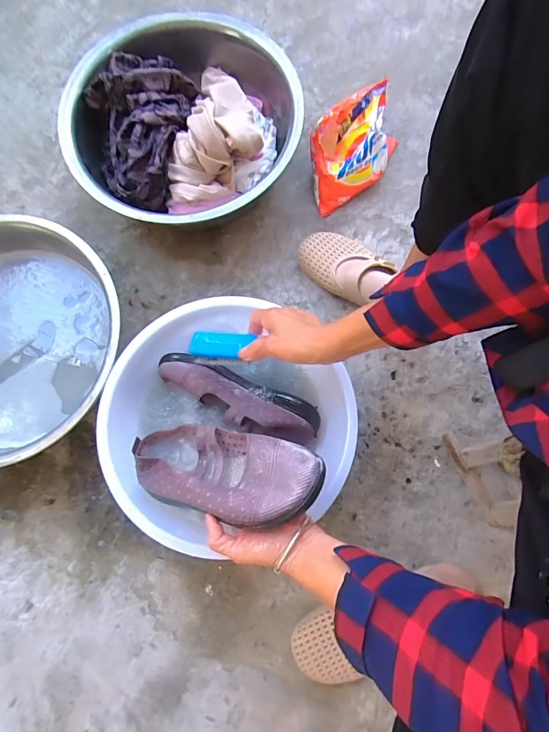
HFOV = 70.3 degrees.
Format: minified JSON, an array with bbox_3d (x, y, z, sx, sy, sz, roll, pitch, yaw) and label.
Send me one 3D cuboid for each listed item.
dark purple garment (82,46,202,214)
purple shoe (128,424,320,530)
[{"bbox_3d":[-0.230,-0.408,0.657,0.170,0.088,0.277,-1,79,1],"label":"dark purple garment"},{"bbox_3d":[-0.059,0.122,0.443,0.230,0.059,0.094,1,77,32],"label":"purple shoe"}]

